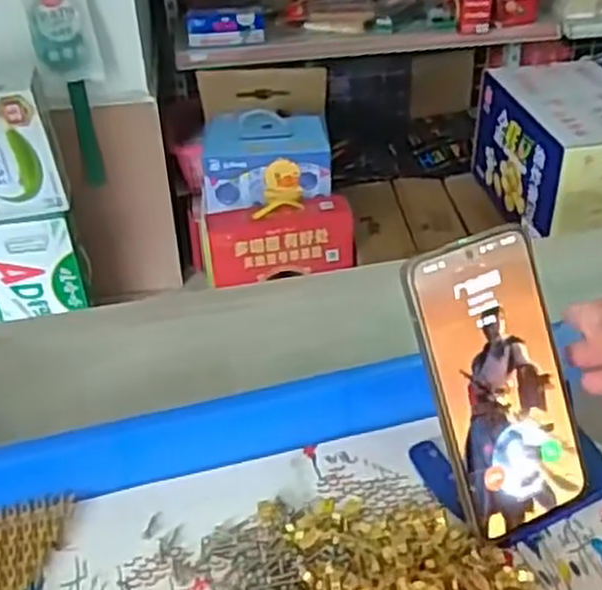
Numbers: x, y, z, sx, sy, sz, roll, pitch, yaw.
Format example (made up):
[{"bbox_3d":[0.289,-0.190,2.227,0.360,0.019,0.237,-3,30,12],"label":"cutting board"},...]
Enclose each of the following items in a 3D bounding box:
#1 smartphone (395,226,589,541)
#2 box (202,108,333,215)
[{"bbox_3d":[0.105,0.047,0.419,0.075,0.156,0.006,-20,9,-19],"label":"smartphone"},{"bbox_3d":[-0.072,-0.284,1.697,0.268,0.149,0.162,-2,35,1],"label":"box"}]

